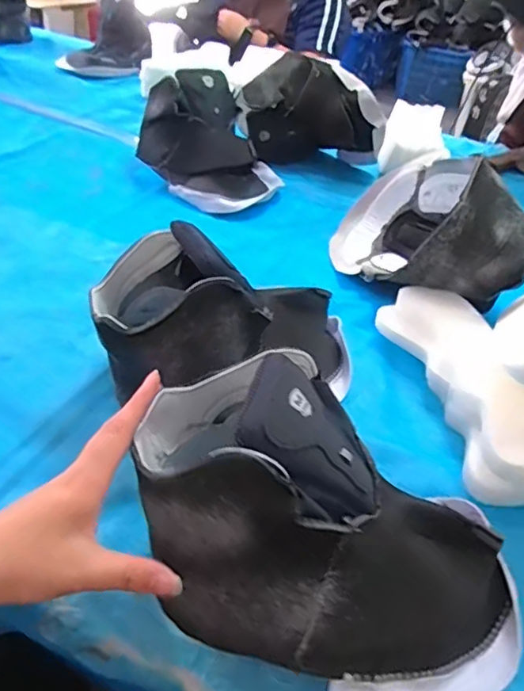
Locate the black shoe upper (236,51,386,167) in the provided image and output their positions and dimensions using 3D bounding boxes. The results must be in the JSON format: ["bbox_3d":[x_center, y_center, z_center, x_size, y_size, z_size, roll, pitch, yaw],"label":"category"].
[{"bbox_3d":[0.082,-0.392,0.982,0.238,0.154,0.125,5,39,-2],"label":"black shoe upper"}]

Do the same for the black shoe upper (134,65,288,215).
[{"bbox_3d":[-0.078,-0.320,0.883,0.226,0.146,0.165,27,44,23],"label":"black shoe upper"}]

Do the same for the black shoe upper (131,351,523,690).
[{"bbox_3d":[0.034,0.117,0.362,0.257,0.156,0.142,28,44,24],"label":"black shoe upper"}]

